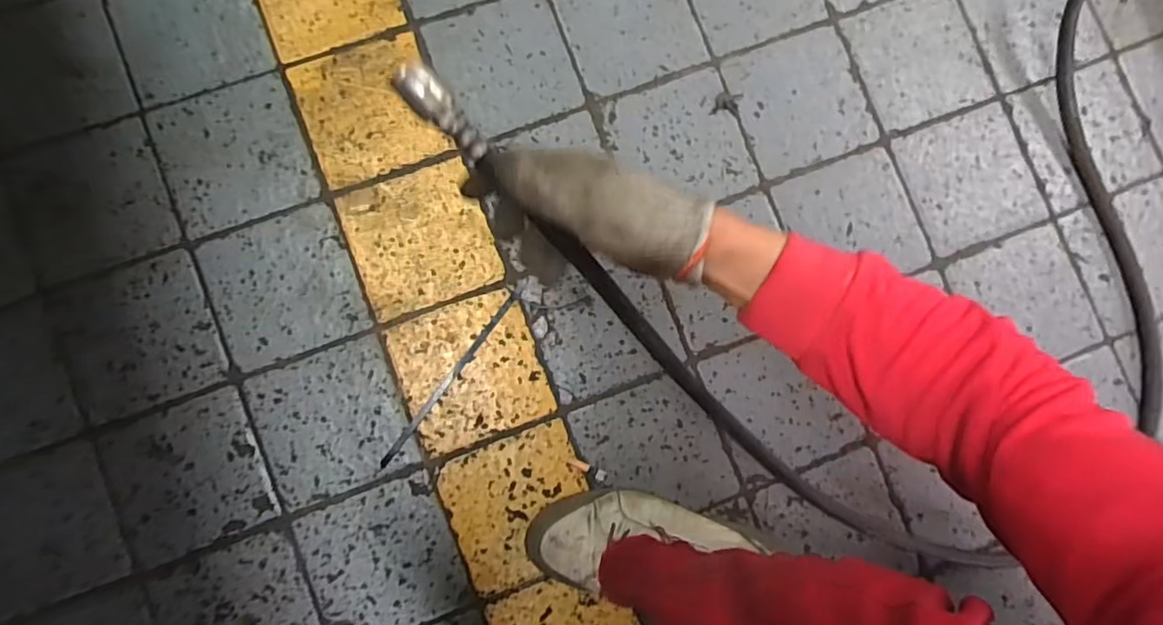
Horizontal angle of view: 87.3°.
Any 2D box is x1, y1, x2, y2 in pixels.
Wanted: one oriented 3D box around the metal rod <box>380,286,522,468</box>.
[{"bbox_3d":[-0.137,0.067,0.651,0.011,0.012,0.232,36,85,-1],"label":"metal rod"}]

